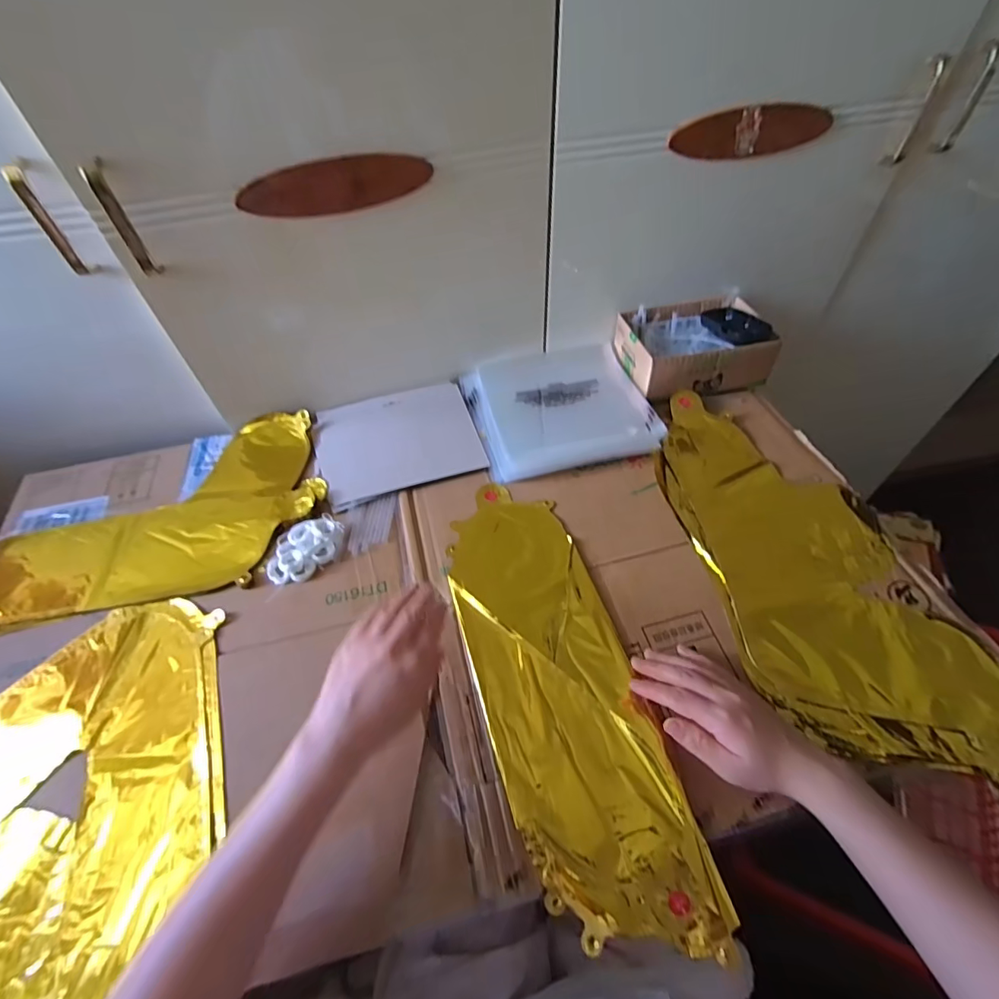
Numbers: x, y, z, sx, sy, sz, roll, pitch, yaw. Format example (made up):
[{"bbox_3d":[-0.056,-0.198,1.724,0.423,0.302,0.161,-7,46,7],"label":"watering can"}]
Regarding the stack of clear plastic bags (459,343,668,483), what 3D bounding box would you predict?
[{"bbox_3d":[0.076,-0.130,0.661,0.225,0.018,0.215,-12,55,-6],"label":"stack of clear plastic bags"}]

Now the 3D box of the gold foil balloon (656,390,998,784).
[{"bbox_3d":[0.317,0.055,0.530,0.218,0.025,0.439,-12,55,-6],"label":"gold foil balloon"}]

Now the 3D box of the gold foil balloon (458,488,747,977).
[{"bbox_3d":[0.051,0.164,0.468,0.142,0.011,0.420,-16,56,-9],"label":"gold foil balloon"}]

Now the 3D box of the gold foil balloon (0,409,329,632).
[{"bbox_3d":[-0.417,0.036,0.582,0.419,0.037,0.243,-19,56,-11],"label":"gold foil balloon"}]

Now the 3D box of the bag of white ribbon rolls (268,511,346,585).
[{"bbox_3d":[-0.214,0.053,0.542,0.060,0.012,0.086,38,64,26],"label":"bag of white ribbon rolls"}]

